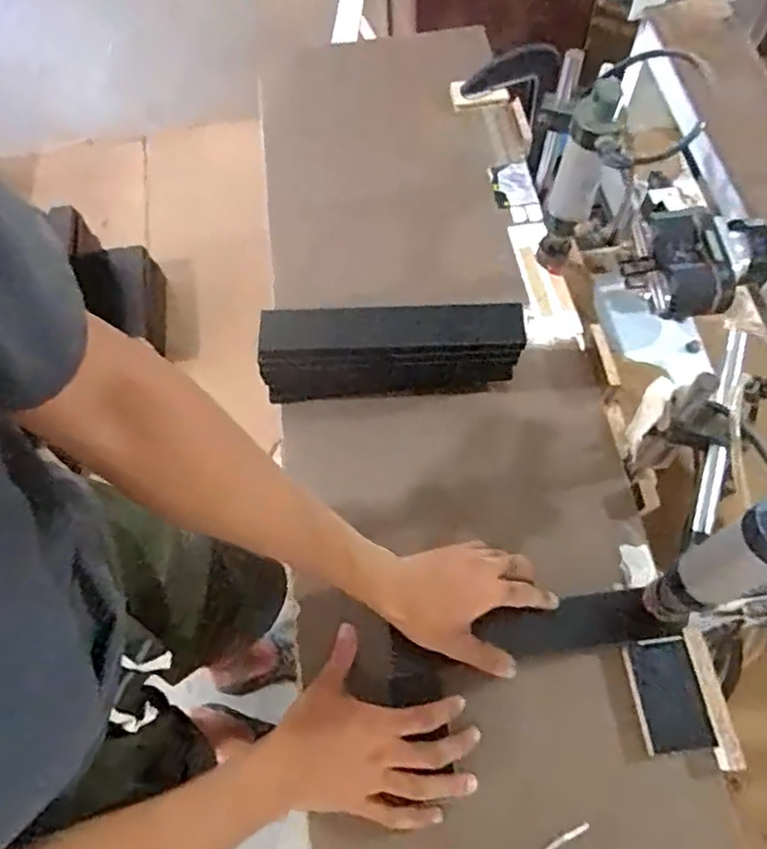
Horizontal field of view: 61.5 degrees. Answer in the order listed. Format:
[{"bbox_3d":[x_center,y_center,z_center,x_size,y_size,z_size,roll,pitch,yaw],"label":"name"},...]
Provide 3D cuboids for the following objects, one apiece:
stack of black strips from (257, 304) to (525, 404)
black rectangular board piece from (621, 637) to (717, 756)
[{"bbox_3d":[0.007,-0.077,0.732,0.277,0.124,0.053,-1,64,3],"label":"stack of black strips"},{"bbox_3d":[0.269,0.256,0.612,0.059,0.014,0.096,-8,64,-1],"label":"black rectangular board piece"}]

